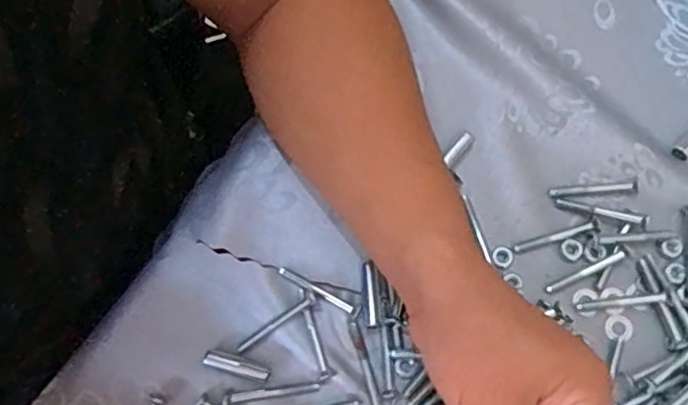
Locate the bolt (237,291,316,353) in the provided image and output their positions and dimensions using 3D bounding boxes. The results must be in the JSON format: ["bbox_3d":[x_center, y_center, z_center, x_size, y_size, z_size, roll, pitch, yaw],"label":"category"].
[{"bbox_3d":[-0.042,0.072,0.375,0.055,0.004,0.008,-34,78,-8],"label":"bolt"}]

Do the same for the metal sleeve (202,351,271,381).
[{"bbox_3d":[-0.064,0.097,0.368,0.040,0.007,0.009,15,76,4],"label":"metal sleeve"}]

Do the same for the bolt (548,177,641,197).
[{"bbox_3d":[0.162,-0.009,0.397,0.057,0.004,0.008,-5,75,-1],"label":"bolt"}]

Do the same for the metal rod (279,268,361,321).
[{"bbox_3d":[-0.015,0.055,0.380,0.054,0.004,0.008,29,77,8],"label":"metal rod"}]

